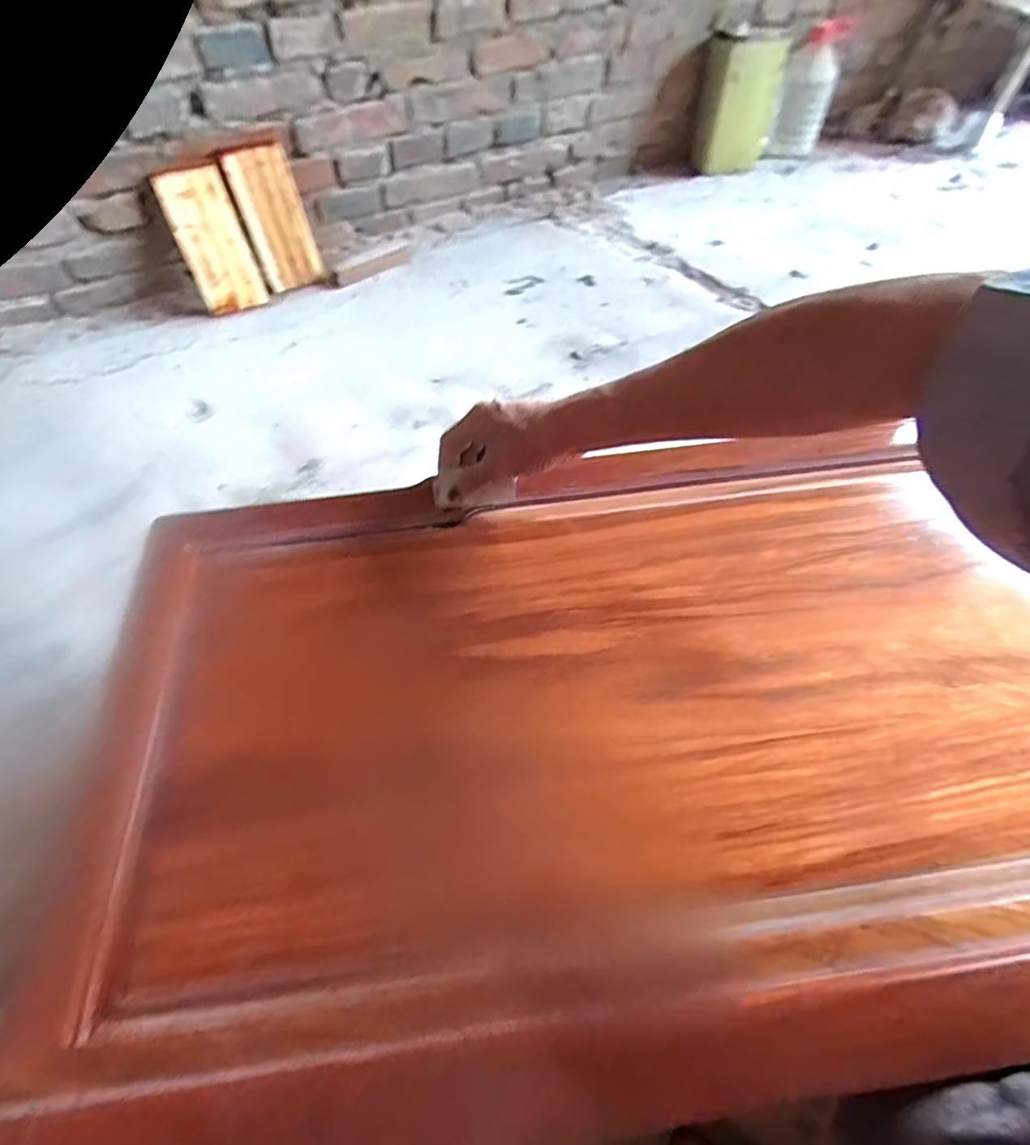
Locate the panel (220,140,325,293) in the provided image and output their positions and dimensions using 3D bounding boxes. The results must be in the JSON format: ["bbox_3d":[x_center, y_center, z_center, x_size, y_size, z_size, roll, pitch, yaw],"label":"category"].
[{"bbox_3d":[-0.543,-0.800,1.254,0.125,0.269,0.023,-24,29,-15],"label":"panel"}]

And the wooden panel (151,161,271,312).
[{"bbox_3d":[-0.652,-0.720,1.205,0.132,0.267,0.033,-28,24,-22],"label":"wooden panel"}]

